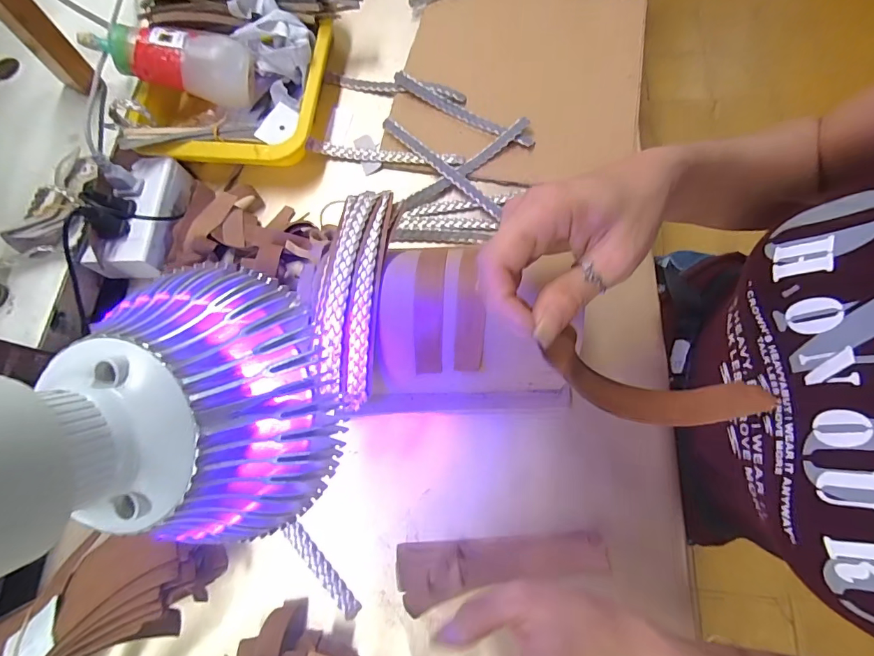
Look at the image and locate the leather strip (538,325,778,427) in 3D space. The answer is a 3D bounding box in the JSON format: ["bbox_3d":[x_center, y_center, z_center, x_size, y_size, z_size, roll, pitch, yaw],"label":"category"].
[{"bbox_3d":[0.112,0.033,0.225,0.140,0.038,0.031,13,73,-17],"label":"leather strip"}]

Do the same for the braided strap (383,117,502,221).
[{"bbox_3d":[0.006,-0.171,0.443,0.164,0.013,0.017,43,78,11],"label":"braided strap"}]

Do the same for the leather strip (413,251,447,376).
[{"bbox_3d":[-0.006,-0.012,0.310,0.022,0.017,0.092,3,92,0],"label":"leather strip"}]

